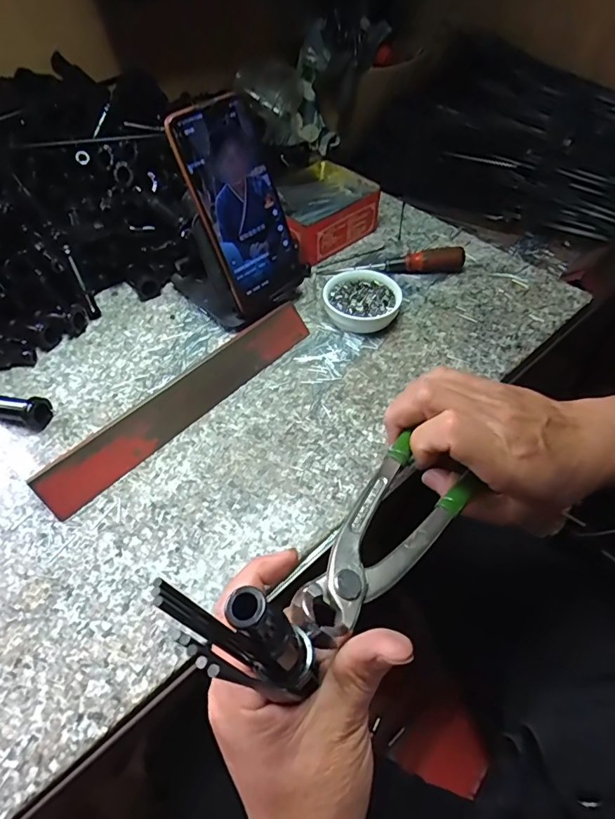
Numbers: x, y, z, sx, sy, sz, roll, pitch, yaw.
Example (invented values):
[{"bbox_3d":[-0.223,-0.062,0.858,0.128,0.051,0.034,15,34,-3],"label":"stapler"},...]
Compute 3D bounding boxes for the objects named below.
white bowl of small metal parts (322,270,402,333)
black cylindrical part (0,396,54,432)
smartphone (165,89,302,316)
[{"bbox_3d":[0.050,-0.101,0.452,0.069,0.028,0.071,0,52,0],"label":"white bowl of small metal parts"},{"bbox_3d":[-0.240,-0.002,0.384,0.065,0.021,0.023,14,53,11],"label":"black cylindrical part"},{"bbox_3d":[-0.053,-0.172,0.410,0.078,0.163,0.007,-37,36,-25],"label":"smartphone"}]

